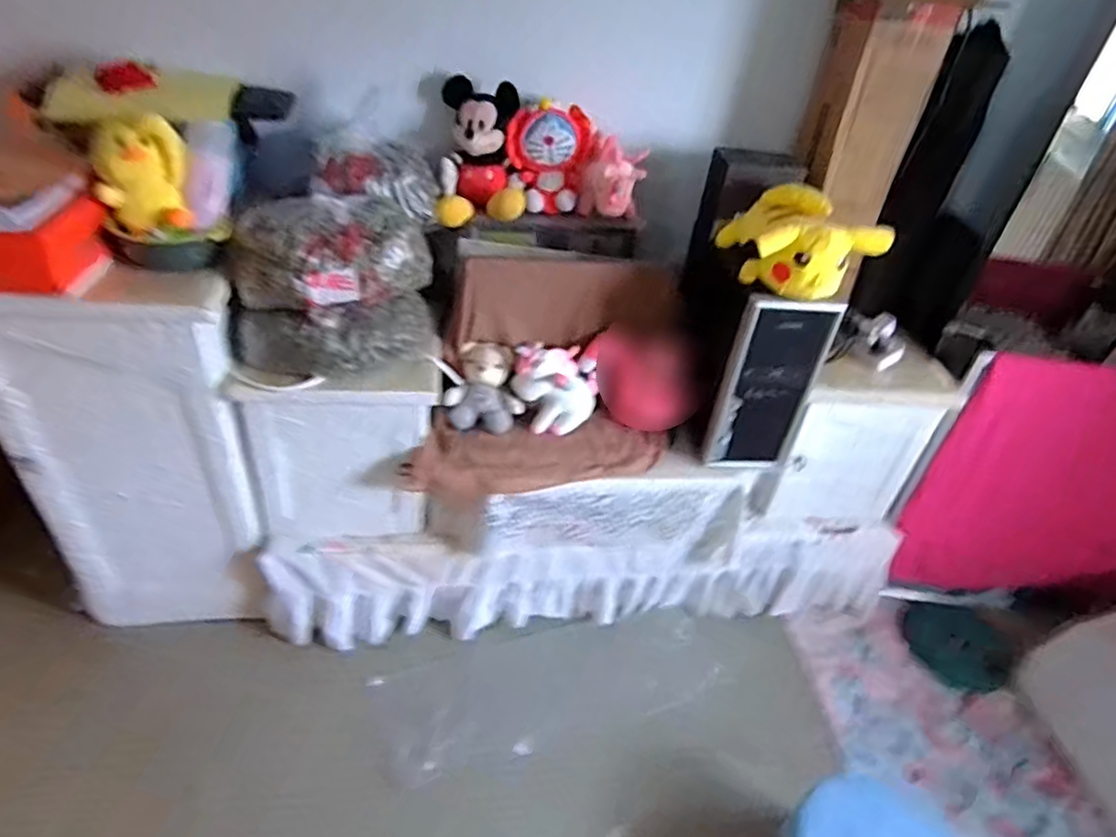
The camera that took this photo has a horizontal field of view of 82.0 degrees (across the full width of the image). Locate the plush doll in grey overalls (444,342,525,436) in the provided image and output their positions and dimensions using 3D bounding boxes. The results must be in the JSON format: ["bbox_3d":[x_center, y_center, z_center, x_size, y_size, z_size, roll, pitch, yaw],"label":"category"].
[{"bbox_3d":[-0.154,-0.066,1.384,0.155,0.155,0.099,7,37,-1],"label":"plush doll in grey overalls"}]

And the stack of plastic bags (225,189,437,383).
[{"bbox_3d":[-0.403,-0.233,1.159,0.346,0.274,0.161,-6,39,-17],"label":"stack of plastic bags"}]

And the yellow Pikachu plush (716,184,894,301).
[{"bbox_3d":[0.470,-0.354,1.251,0.248,0.143,0.269,2,38,-7],"label":"yellow Pikachu plush"}]

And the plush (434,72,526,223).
[{"bbox_3d":[-0.164,-0.576,1.384,0.183,0.231,0.234,1,38,-8],"label":"plush"}]

